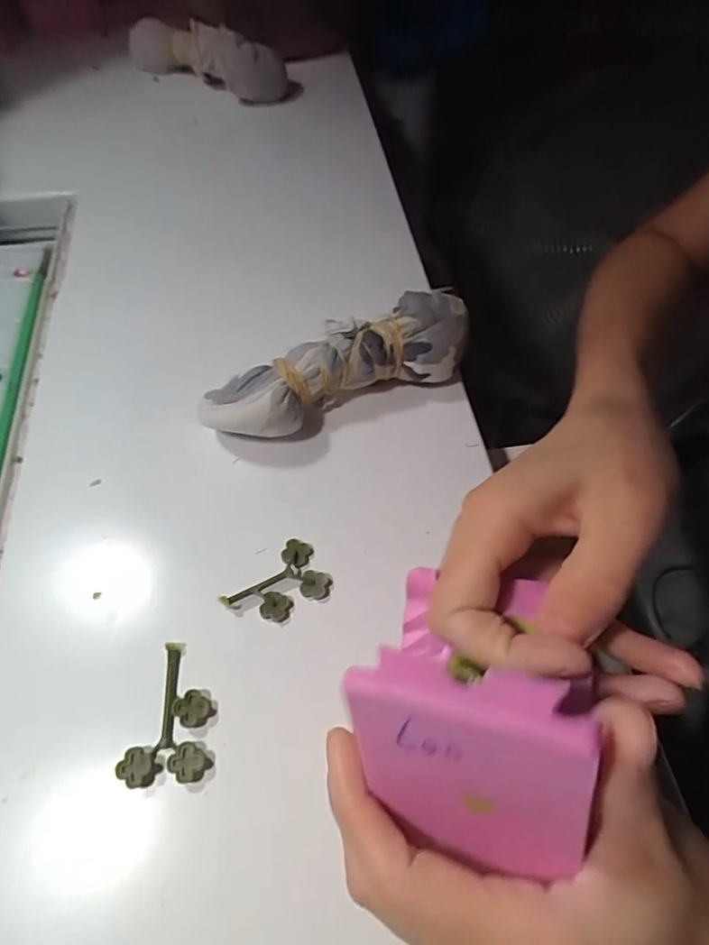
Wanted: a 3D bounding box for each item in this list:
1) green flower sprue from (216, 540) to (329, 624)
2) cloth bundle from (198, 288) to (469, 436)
[{"bbox_3d":[-0.035,0.054,0.245,0.047,0.007,0.031,-36,66,-19],"label":"green flower sprue"},{"bbox_3d":[-0.008,-0.056,0.290,0.150,0.047,0.042,-22,62,-13],"label":"cloth bundle"}]

